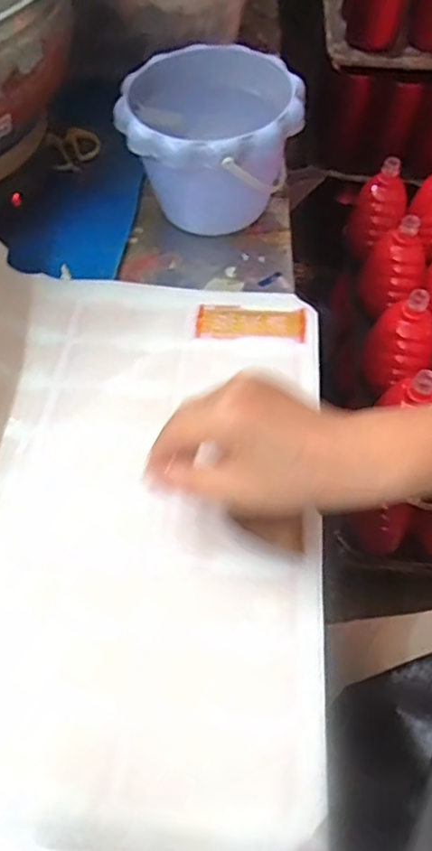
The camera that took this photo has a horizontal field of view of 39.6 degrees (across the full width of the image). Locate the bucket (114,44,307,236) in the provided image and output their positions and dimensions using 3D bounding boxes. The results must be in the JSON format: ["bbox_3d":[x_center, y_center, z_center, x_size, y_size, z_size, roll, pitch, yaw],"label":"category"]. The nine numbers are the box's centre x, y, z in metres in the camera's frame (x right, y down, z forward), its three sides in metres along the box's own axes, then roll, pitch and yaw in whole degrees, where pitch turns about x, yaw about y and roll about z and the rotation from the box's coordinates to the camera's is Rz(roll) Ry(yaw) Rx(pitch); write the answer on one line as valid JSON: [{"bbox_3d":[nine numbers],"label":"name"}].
[{"bbox_3d":[-0.003,-0.256,0.552,0.150,0.120,0.162,0,58,-1],"label":"bucket"}]

